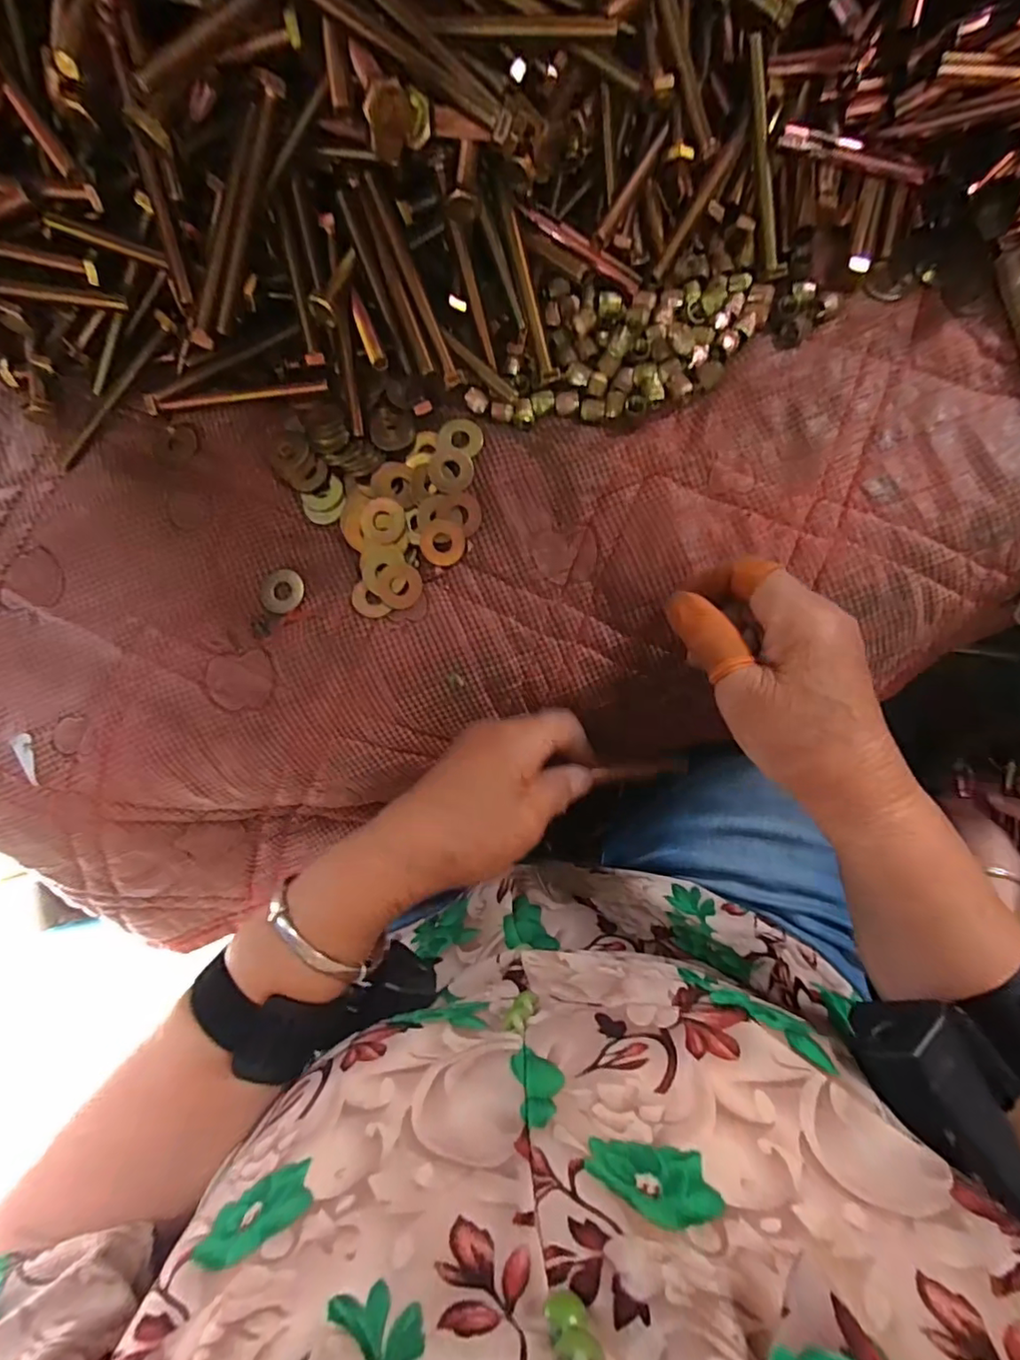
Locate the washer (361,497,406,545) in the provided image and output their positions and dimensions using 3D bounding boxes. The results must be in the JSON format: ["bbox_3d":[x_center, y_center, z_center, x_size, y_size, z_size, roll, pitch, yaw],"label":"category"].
[{"bbox_3d":[-0.070,-0.087,0.303,0.024,0.005,0.024,0,86,5],"label":"washer"}]

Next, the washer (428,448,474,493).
[{"bbox_3d":[-0.032,-0.116,0.306,0.024,0.004,0.026,-1,84,1],"label":"washer"}]

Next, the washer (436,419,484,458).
[{"bbox_3d":[-0.027,-0.136,0.310,0.025,0.004,0.022,18,78,6],"label":"washer"}]

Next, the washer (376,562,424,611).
[{"bbox_3d":[-0.060,-0.051,0.303,0.024,0.004,0.025,5,87,5],"label":"washer"}]

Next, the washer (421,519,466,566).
[{"bbox_3d":[-0.037,-0.075,0.305,0.024,0.004,0.024,5,87,5],"label":"washer"}]

